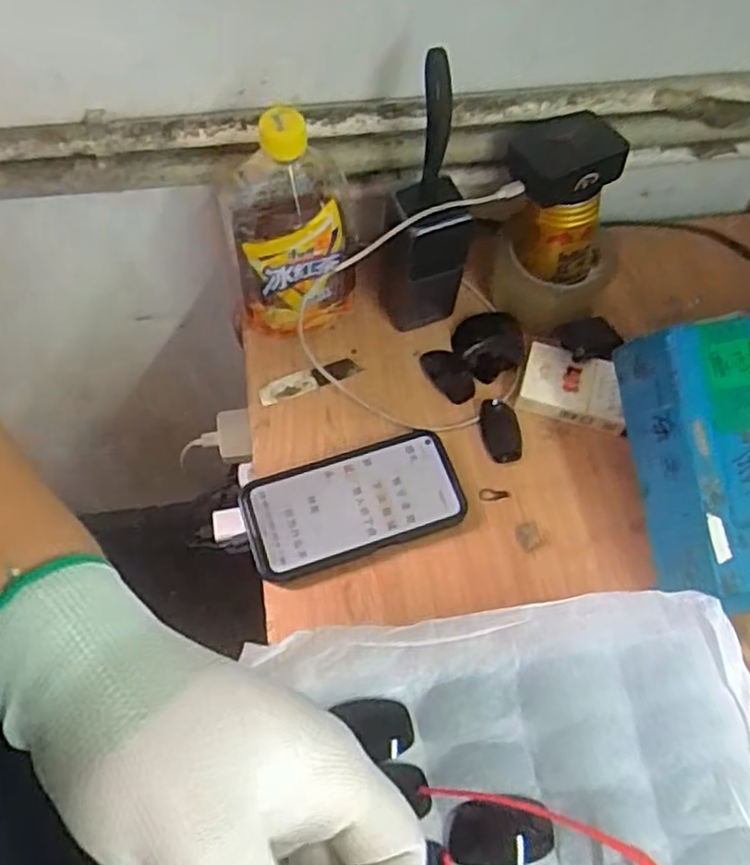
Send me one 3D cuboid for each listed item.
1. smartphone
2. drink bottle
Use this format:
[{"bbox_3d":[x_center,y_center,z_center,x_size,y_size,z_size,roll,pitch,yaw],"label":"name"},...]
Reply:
[{"bbox_3d":[-0.016,0.055,0.558,0.163,0.018,0.079,-17,66,-10],"label":"smartphone"},{"bbox_3d":[-0.062,-0.157,0.552,0.093,0.200,0.099,-1,65,-3],"label":"drink bottle"}]

